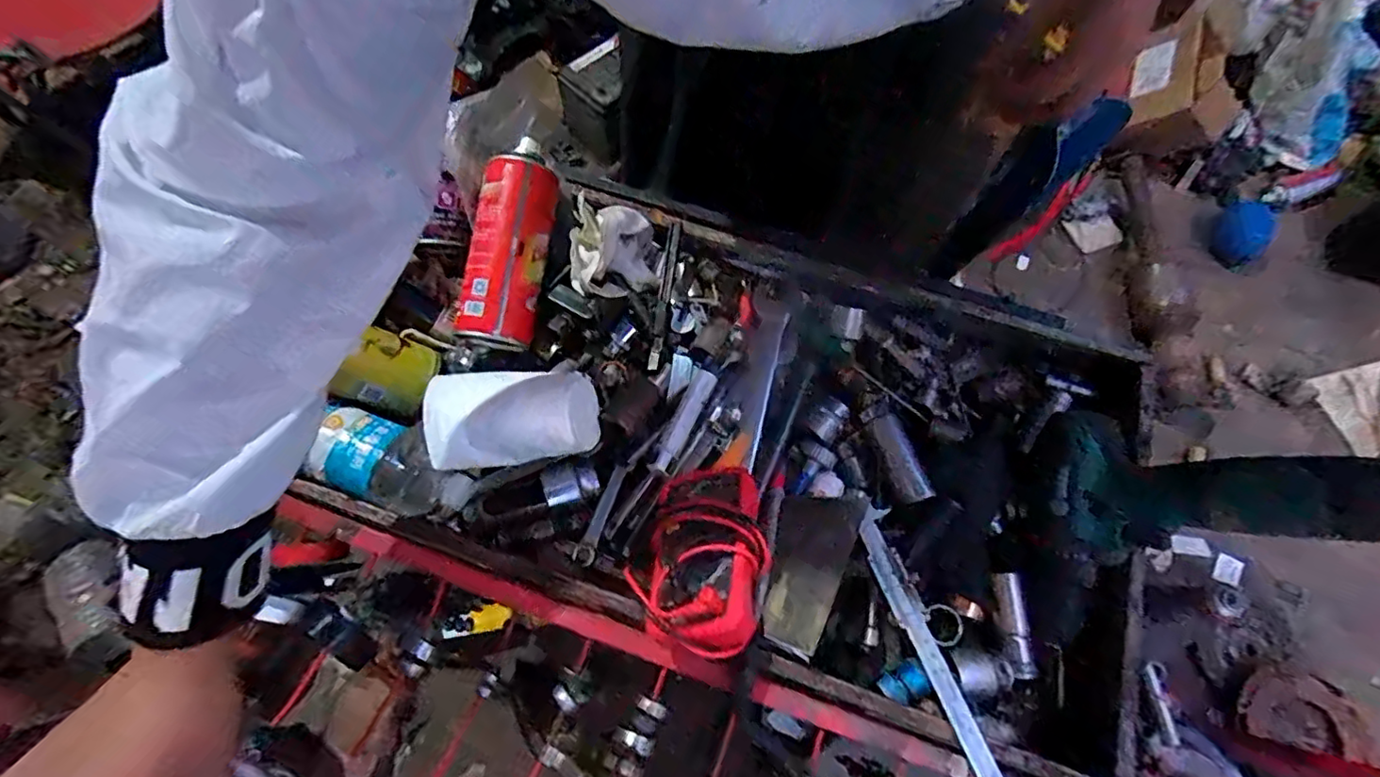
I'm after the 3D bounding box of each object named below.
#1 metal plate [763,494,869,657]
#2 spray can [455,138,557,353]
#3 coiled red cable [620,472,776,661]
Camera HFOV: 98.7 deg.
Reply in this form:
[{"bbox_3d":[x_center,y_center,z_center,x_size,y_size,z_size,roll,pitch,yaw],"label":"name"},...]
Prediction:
[{"bbox_3d":[0.086,0.128,0.446,0.059,0.007,0.129,13,48,26],"label":"metal plate"},{"bbox_3d":[-0.156,-0.130,0.523,0.062,0.056,0.190,9,85,4],"label":"spray can"},{"bbox_3d":[0.012,0.115,0.428,0.096,0.075,0.132,20,69,8],"label":"coiled red cable"}]

